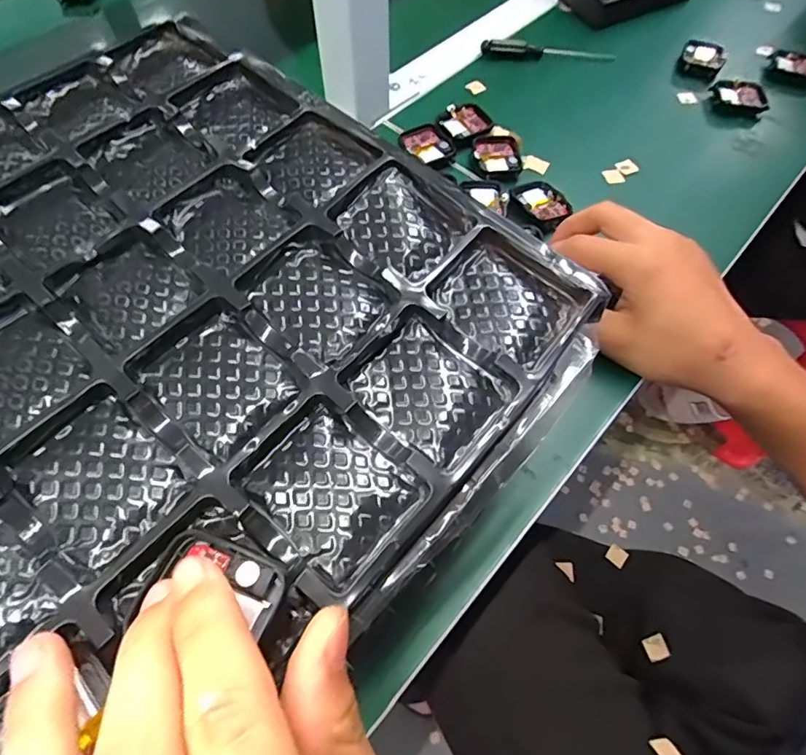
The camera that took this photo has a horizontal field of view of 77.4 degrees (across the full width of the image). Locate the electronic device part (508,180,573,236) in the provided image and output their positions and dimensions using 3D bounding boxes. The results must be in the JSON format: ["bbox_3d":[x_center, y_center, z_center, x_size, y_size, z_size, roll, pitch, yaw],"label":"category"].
[{"bbox_3d":[0.106,-0.132,0.387,0.038,0.010,0.051,-25,65,-14],"label":"electronic device part"}]

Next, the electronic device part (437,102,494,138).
[{"bbox_3d":[0.053,-0.221,0.430,0.039,0.009,0.037,-33,67,-17],"label":"electronic device part"}]

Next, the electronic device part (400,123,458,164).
[{"bbox_3d":[0.020,-0.194,0.416,0.036,0.006,0.043,-28,66,-15],"label":"electronic device part"}]

